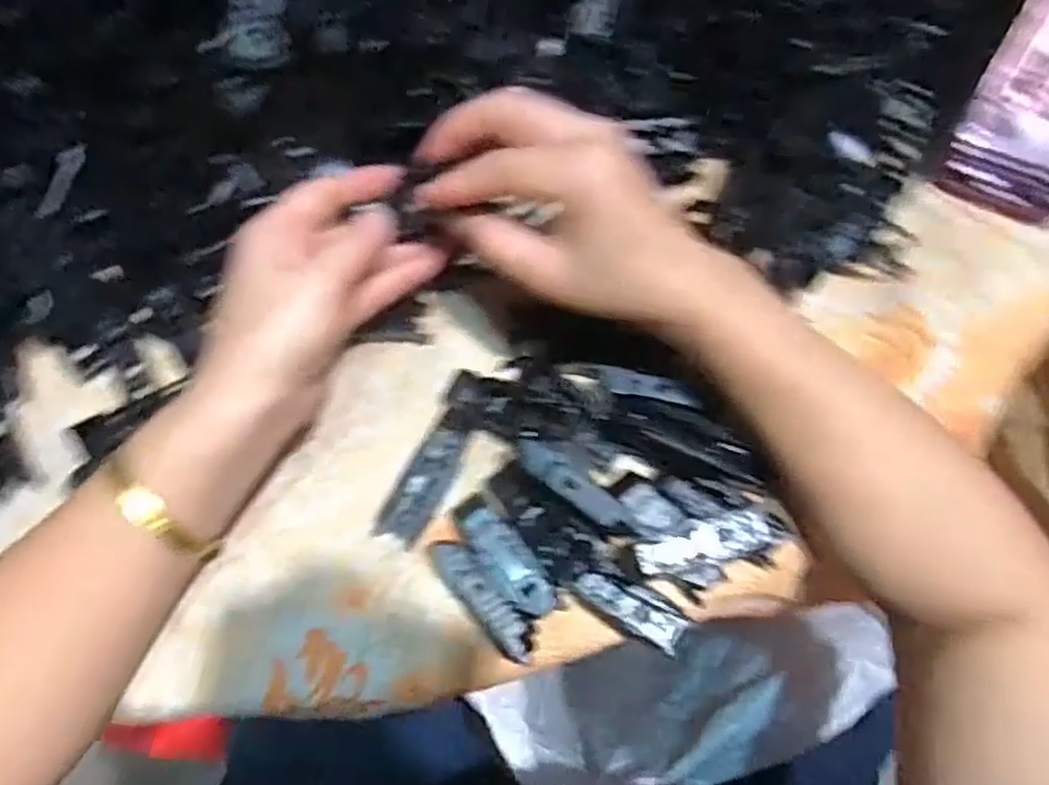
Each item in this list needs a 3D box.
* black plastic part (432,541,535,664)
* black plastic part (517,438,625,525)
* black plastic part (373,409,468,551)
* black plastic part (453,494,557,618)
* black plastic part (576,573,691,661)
[{"bbox_3d":[-0.018,0.092,0.320,0.018,0.014,0.063,-42,76,-14],"label":"black plastic part"},{"bbox_3d":[0.020,0.039,0.316,0.055,0.012,0.014,41,75,13],"label":"black plastic part"},{"bbox_3d":[-0.046,0.042,0.344,0.023,0.004,0.064,27,72,9],"label":"black plastic part"},{"bbox_3d":[-0.010,0.075,0.330,0.020,0.011,0.063,-37,75,-13],"label":"black plastic part"},{"bbox_3d":[0.048,0.097,0.324,0.052,0.013,0.019,28,72,9],"label":"black plastic part"}]

